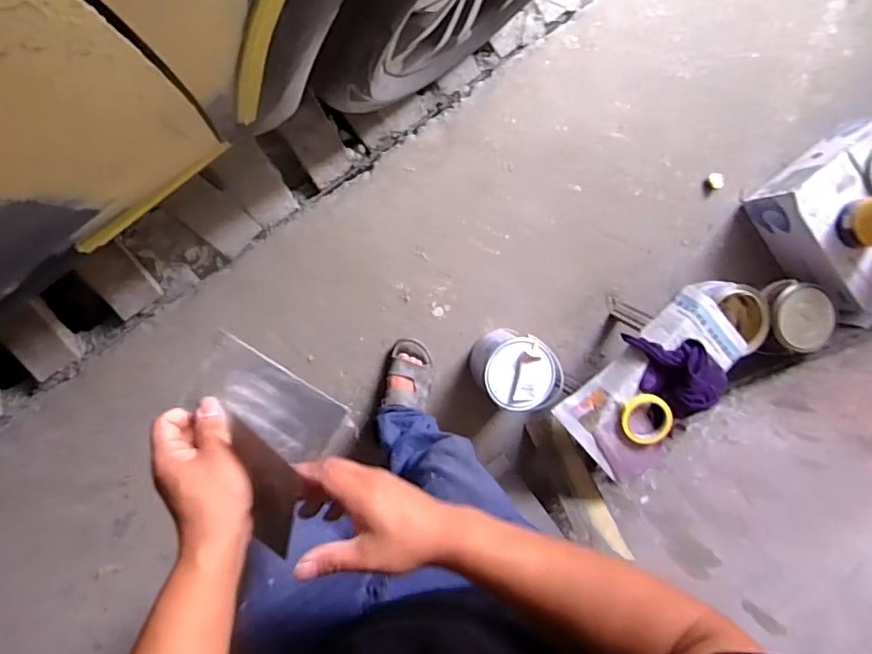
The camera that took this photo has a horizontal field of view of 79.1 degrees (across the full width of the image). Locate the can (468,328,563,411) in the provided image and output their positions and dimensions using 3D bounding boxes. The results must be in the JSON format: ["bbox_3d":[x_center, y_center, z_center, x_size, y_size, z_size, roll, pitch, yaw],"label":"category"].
[{"bbox_3d":[0.185,0.097,1.199,0.188,0.188,0.162,11,95,-10],"label":"can"}]

